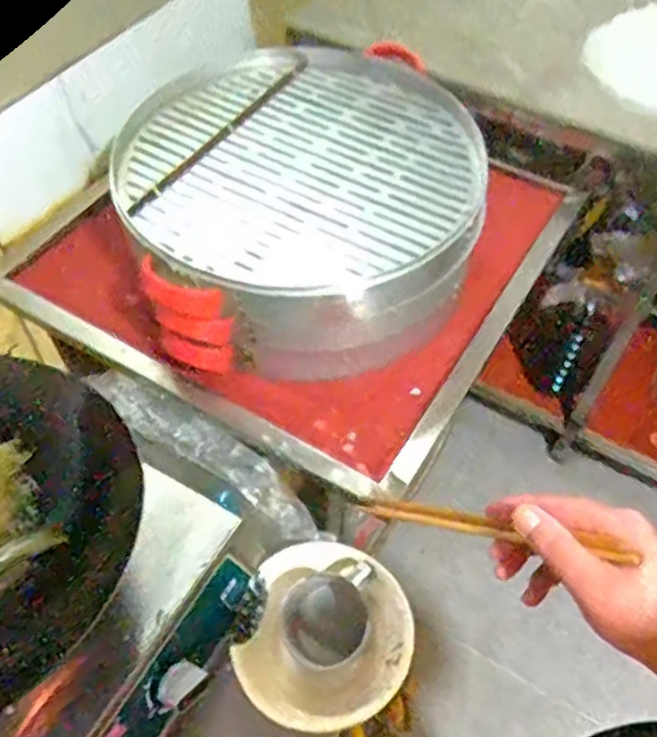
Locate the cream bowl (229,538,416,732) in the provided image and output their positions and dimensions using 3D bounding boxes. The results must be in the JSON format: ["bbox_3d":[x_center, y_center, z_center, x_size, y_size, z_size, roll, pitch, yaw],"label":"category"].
[{"bbox_3d":[0.001,0.258,0.698,0.155,0.072,0.168,1,53,-1],"label":"cream bowl"}]

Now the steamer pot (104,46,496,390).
[{"bbox_3d":[-0.037,-0.216,0.888,0.405,0.148,0.437,1,53,-1],"label":"steamer pot"}]

